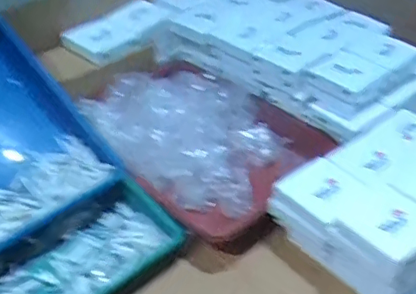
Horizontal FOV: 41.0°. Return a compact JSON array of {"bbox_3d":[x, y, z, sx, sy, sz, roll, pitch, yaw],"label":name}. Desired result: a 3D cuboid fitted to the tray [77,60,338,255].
[{"bbox_3d":[-0.012,-0.012,0.796,0.313,0.093,0.255,29,45,32],"label":"tray"}]

